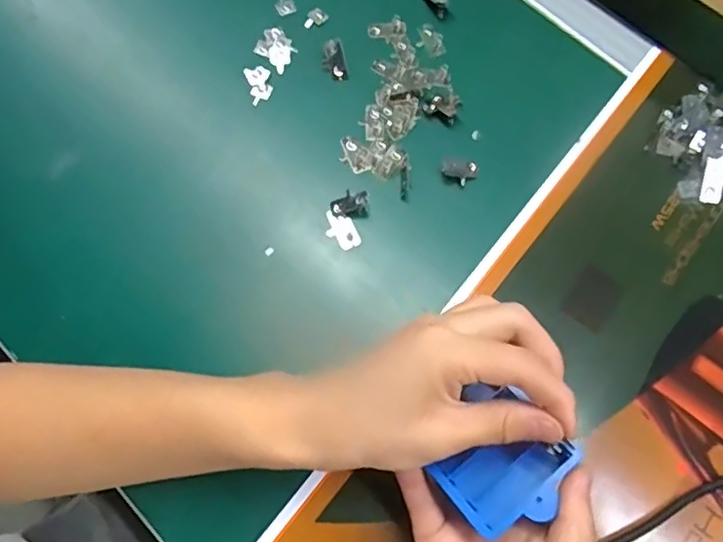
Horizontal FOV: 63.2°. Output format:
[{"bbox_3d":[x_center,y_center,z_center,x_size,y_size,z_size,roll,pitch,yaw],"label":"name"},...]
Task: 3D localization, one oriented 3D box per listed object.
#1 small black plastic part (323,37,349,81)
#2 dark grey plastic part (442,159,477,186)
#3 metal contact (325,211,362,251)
[{"bbox_3d":[-0.020,-0.157,0.439,0.017,0.013,0.028,-14,72,-5],"label":"small black plastic part"},{"bbox_3d":[0.069,-0.070,0.415,0.024,0.004,0.018,12,72,4],"label":"dark grey plastic part"},{"bbox_3d":[-0.014,-0.028,0.405,0.019,0.004,0.029,-24,73,-8],"label":"metal contact"}]

